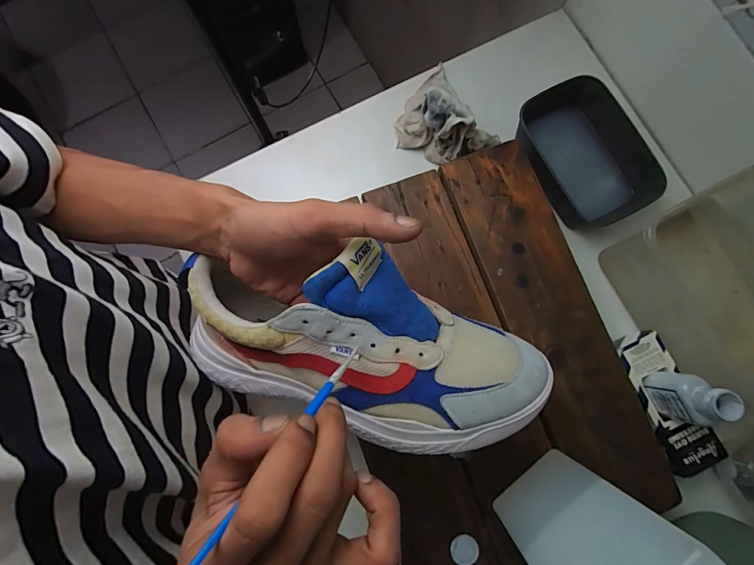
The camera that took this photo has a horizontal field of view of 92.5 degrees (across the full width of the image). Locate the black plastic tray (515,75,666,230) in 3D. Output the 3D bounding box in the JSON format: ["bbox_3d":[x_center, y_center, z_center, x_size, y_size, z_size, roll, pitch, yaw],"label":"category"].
[{"bbox_3d":[0.240,-0.146,0.431,0.121,0.069,0.165,-23,81,-5],"label":"black plastic tray"}]

